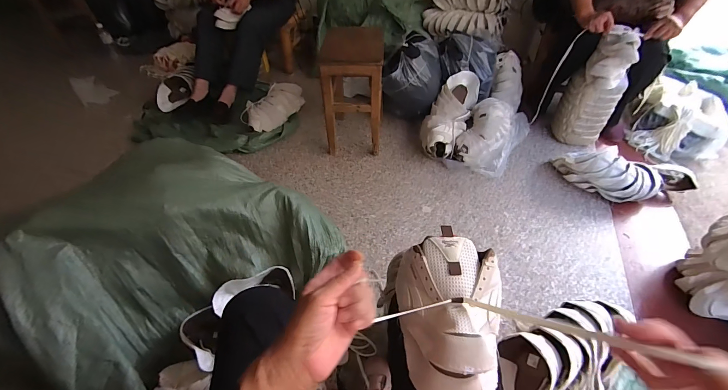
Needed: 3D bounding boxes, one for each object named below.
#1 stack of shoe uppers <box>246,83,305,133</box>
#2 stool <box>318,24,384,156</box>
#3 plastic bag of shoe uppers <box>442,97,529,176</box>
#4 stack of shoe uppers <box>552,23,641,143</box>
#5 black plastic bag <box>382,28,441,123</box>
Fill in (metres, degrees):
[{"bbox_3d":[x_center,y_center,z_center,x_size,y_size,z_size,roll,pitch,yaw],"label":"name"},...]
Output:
[{"bbox_3d":[-0.402,-0.422,1.460,0.162,0.108,0.365,28,52,24],"label":"stack of shoe uppers"},{"bbox_3d":[-0.039,-0.409,1.293,0.224,0.411,0.308,3,46,4],"label":"stool"},{"bbox_3d":[0.541,-0.257,1.314,0.225,0.166,0.401,27,52,24],"label":"plastic bag of shoe uppers"},{"bbox_3d":[0.942,-0.419,1.276,0.160,0.451,0.155,1,46,2],"label":"stack of shoe uppers"},{"bbox_3d":[0.217,-0.515,1.434,0.243,0.334,0.302,4,46,4],"label":"black plastic bag"}]

